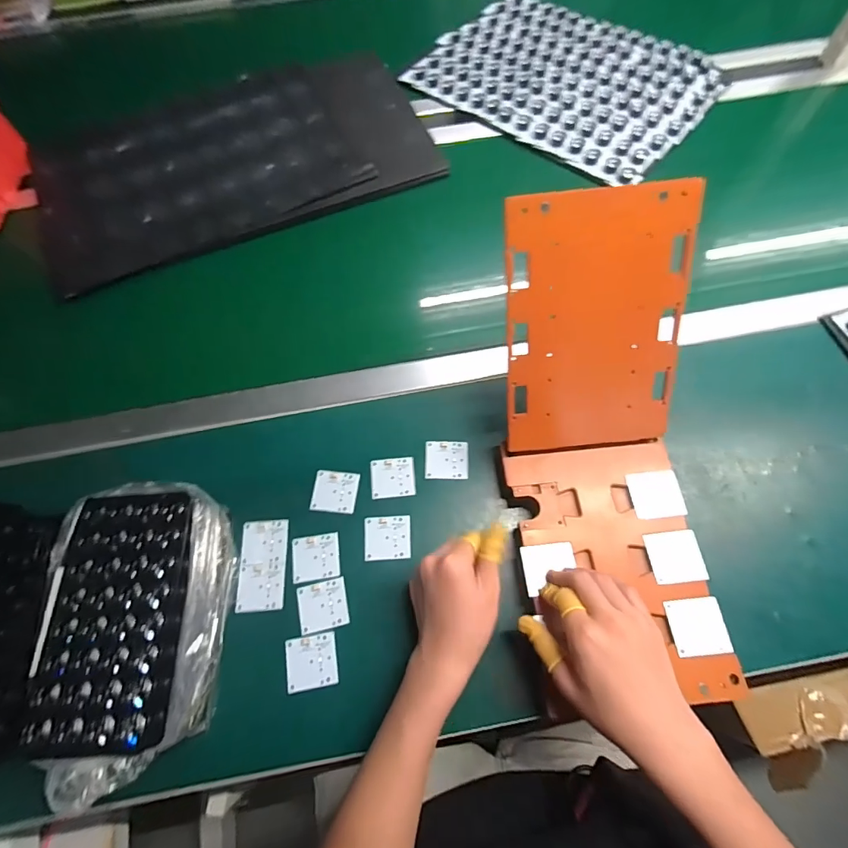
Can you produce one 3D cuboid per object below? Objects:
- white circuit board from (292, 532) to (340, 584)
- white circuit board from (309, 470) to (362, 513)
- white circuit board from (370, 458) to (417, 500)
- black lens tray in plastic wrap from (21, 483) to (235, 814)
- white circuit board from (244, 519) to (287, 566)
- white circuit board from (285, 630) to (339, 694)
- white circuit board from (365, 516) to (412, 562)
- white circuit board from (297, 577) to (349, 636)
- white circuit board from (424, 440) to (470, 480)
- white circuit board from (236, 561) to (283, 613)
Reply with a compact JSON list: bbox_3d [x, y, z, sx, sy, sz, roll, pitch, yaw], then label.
[{"bbox_3d":[-0.115,0.141,0.450,0.049,0.004,0.046,-9,69,-1],"label":"white circuit board"},{"bbox_3d":[-0.100,0.076,0.479,0.049,0.005,0.046,4,69,5],"label":"white circuit board"},{"bbox_3d":[-0.035,0.060,0.482,0.049,0.005,0.046,-6,69,1],"label":"white circuit board"},{"bbox_3d":[-0.255,0.178,0.391,0.119,0.094,0.231,-5,69,1],"label":"black lens tray in plastic wrap"},{"bbox_3d":[-0.173,0.128,0.461,0.050,0.005,0.044,-5,65,0],"label":"white circuit board"},{"bbox_3d":[-0.109,0.231,0.413,0.047,0.004,0.046,-10,69,-1],"label":"white circuit board"},{"bbox_3d":[-0.040,0.122,0.457,0.049,0.004,0.045,-4,69,1],"label":"white circuit board"},{"bbox_3d":[-0.103,0.184,0.431,0.048,0.004,0.045,-14,69,-2],"label":"white circuit board"},{"bbox_3d":[0.026,0.041,0.490,0.049,0.005,0.045,-1,69,3],"label":"white circuit board"},{"bbox_3d":[-0.170,0.169,0.441,0.046,0.004,0.047,-5,69,1],"label":"white circuit board"}]

